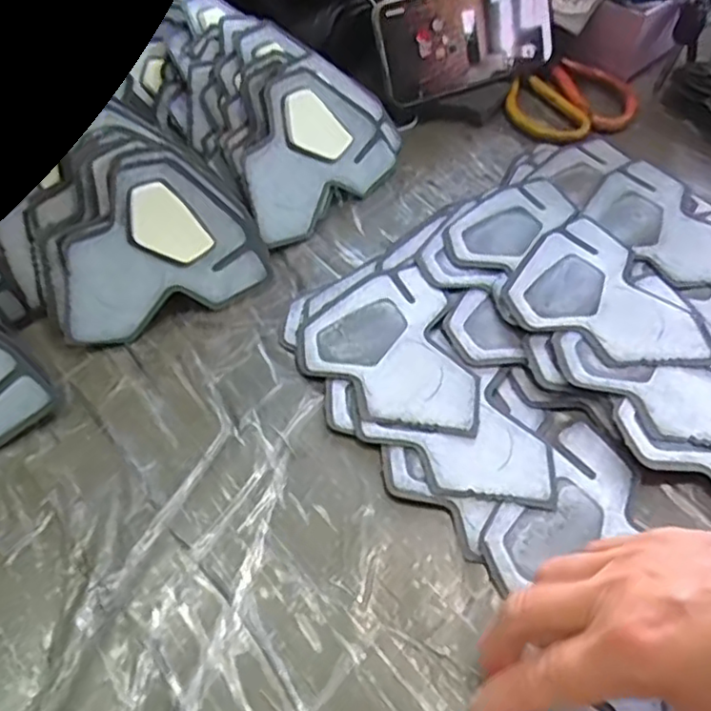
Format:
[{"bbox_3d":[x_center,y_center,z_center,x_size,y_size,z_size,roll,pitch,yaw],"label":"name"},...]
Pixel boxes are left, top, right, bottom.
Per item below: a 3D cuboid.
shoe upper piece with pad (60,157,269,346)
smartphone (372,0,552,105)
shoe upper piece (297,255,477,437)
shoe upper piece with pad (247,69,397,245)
[{"bbox_3d":[-0.128,-0.067,0.413,0.126,0.095,0.009,-26,23,-15],"label":"shoe upper piece with pad"},{"bbox_3d":[0.089,-0.257,0.531,0.152,0.076,0.011,-19,31,-12],"label":"smartphone"},{"bbox_3d":[0.032,-0.005,0.407,0.121,0.010,0.101,34,61,24],"label":"shoe upper piece"},{"bbox_3d":[-0.029,-0.150,0.474,0.128,0.096,0.012,-36,27,-20],"label":"shoe upper piece with pad"}]

